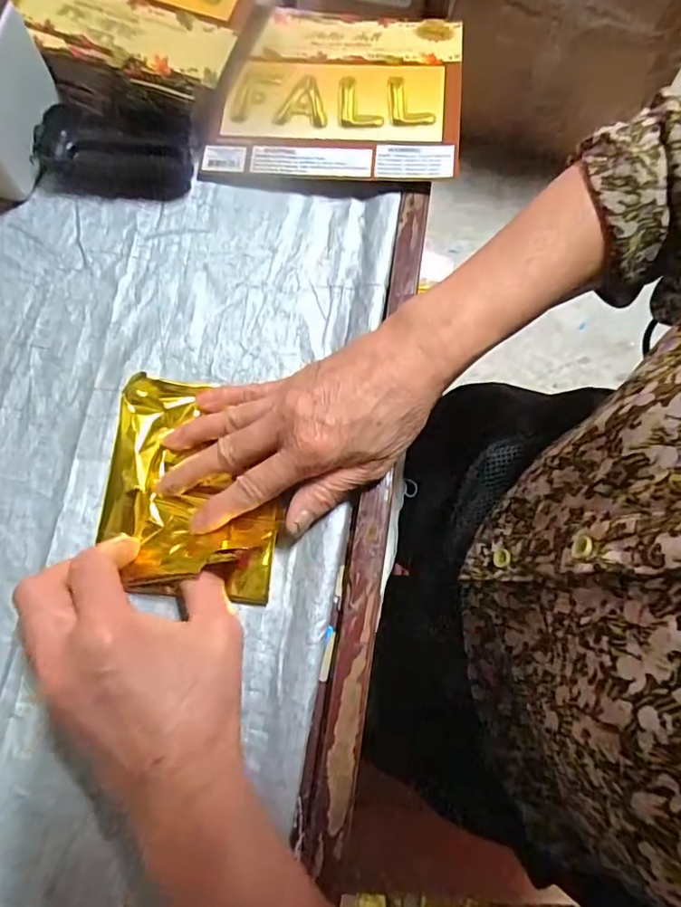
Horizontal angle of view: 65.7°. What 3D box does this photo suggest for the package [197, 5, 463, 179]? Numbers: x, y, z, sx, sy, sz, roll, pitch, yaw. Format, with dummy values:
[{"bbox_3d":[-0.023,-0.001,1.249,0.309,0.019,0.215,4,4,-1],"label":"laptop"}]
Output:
[{"bbox_3d":[-0.001,-0.281,0.417,0.185,0.031,0.157,6,72,0],"label":"package"}]

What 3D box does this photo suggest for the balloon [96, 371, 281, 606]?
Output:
[{"bbox_3d":[-0.093,0.017,0.331,0.112,0.026,0.138,6,72,0],"label":"balloon"}]

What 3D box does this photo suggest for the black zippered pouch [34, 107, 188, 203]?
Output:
[{"bbox_3d":[-0.167,-0.221,0.391,0.107,0.027,0.059,5,72,0],"label":"black zippered pouch"}]

